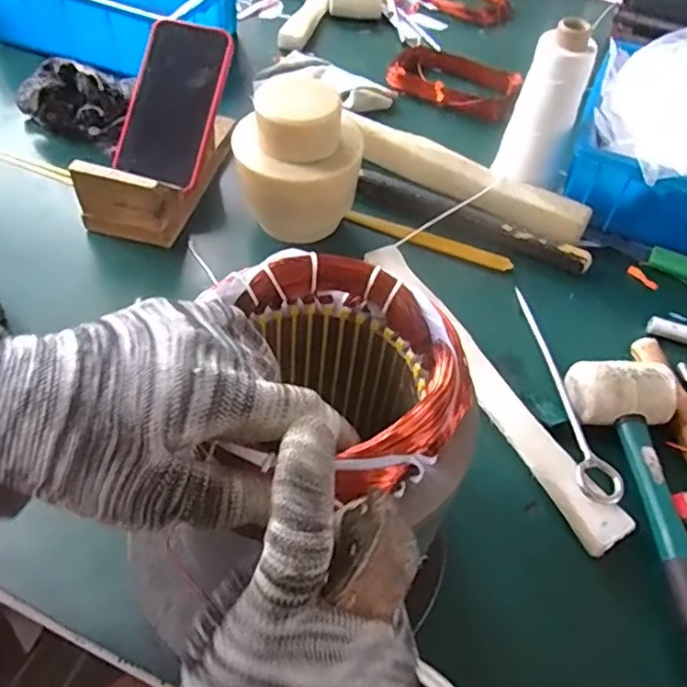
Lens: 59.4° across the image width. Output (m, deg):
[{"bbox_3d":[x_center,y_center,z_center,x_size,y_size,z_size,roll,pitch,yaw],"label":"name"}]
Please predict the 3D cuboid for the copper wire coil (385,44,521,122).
[{"bbox_3d":[0.139,-0.338,0.778,0.161,0.029,0.112,22,51,12],"label":"copper wire coil"}]

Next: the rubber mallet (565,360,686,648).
[{"bbox_3d":[0.217,0.134,0.377,0.068,0.045,0.283,-1,50,-7],"label":"rubber mallet"}]

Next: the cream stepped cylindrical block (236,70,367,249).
[{"bbox_3d":[-0.039,-0.157,0.526,0.103,0.121,0.095,3,50,-4],"label":"cream stepped cylindrical block"}]

